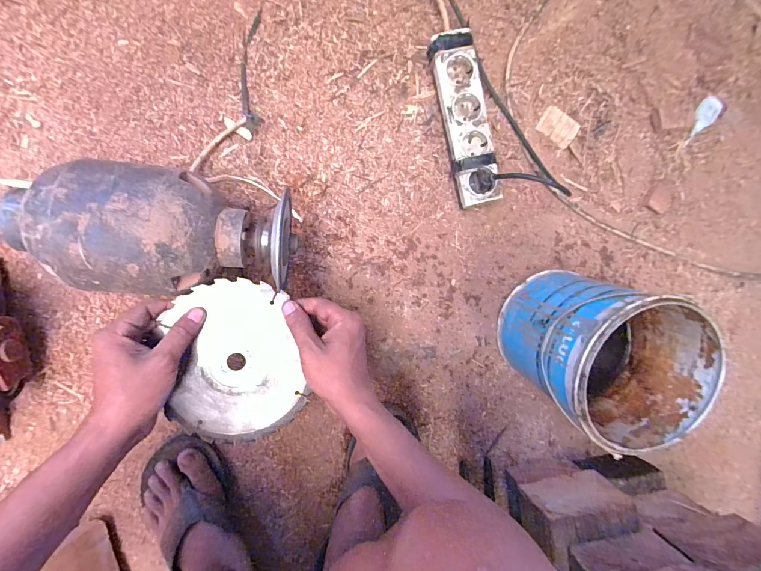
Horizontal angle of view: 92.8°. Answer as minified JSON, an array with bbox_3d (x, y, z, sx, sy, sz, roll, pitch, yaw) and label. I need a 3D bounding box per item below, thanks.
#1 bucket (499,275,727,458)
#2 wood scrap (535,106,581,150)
[{"bbox_3d":[0.282,0.096,0.482,0.199,0.212,0.182,30,85,-7],"label":"bucket"},{"bbox_3d":[0.294,-0.262,0.597,0.062,0.008,0.049,33,85,-7],"label":"wood scrap"}]

